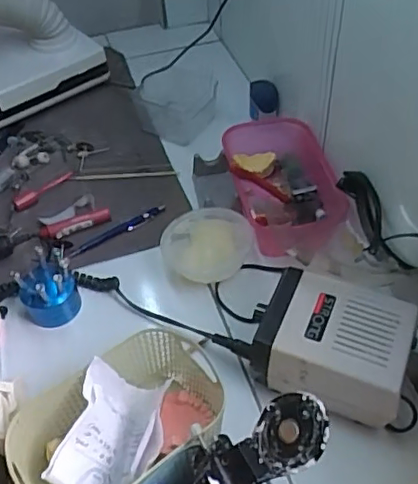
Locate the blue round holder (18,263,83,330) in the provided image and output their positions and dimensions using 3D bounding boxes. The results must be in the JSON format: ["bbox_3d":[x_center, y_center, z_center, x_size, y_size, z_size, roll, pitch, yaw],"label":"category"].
[{"bbox_3d":[-0.175,0.050,0.602,0.061,0.057,0.055,-22,51,-15],"label":"blue round holder"}]

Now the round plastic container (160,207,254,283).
[{"bbox_3d":[-0.002,0.006,0.648,0.101,0.036,0.086,-4,49,0],"label":"round plastic container"}]

